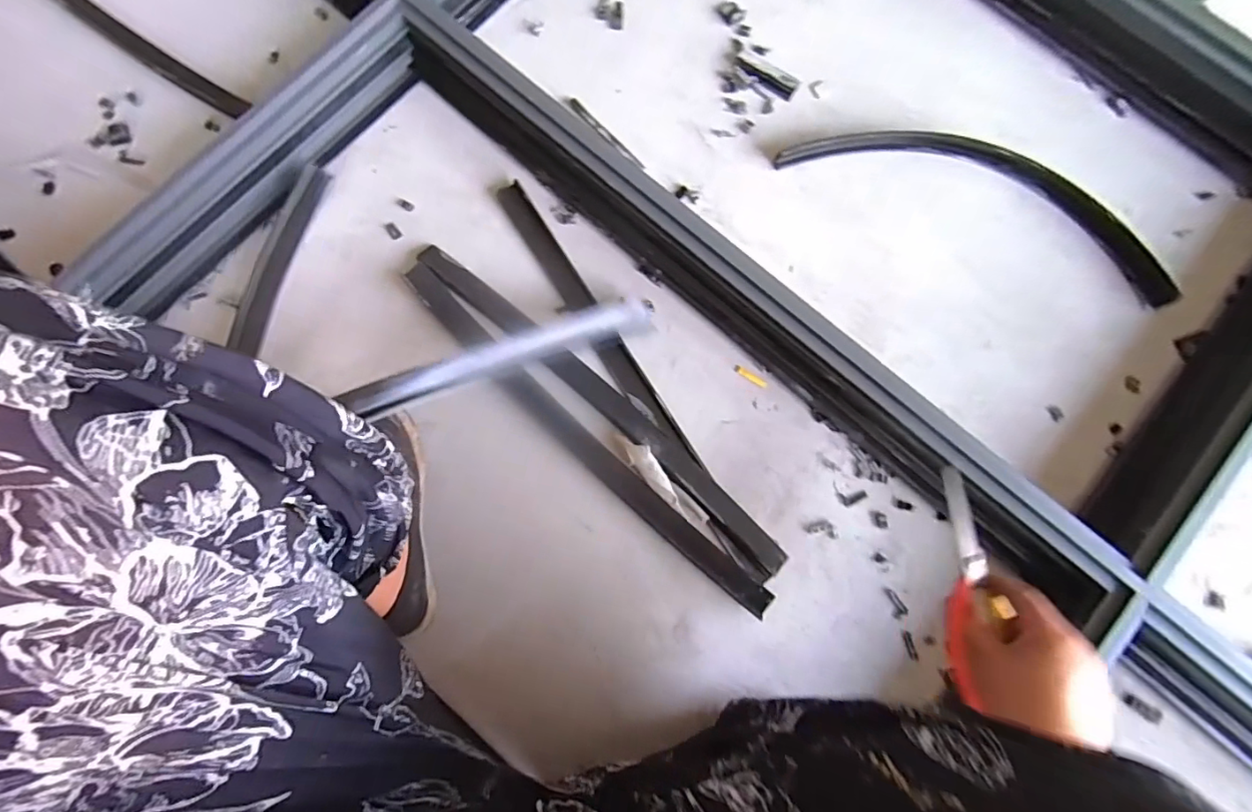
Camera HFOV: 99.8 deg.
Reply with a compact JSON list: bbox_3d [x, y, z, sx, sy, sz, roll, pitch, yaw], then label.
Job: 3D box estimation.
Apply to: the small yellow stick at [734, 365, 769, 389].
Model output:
[{"bbox_3d":[0.145,-0.034,0.612,0.043,0.005,0.008,30,80,5],"label":"small yellow stick"}]

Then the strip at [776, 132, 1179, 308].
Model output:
[{"bbox_3d":[0.435,-0.269,0.648,0.479,0.023,0.127,22,80,3],"label":"strip"}]

